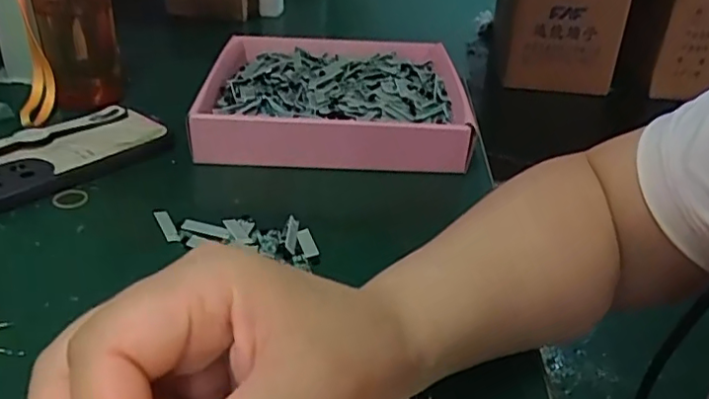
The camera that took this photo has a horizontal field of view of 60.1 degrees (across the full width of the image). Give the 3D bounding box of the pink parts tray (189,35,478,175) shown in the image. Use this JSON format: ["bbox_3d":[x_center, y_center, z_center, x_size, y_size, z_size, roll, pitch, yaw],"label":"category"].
[{"bbox_3d":[-0.018,-0.096,0.556,0.227,0.038,0.230,2,29,-3],"label":"pink parts tray"}]

